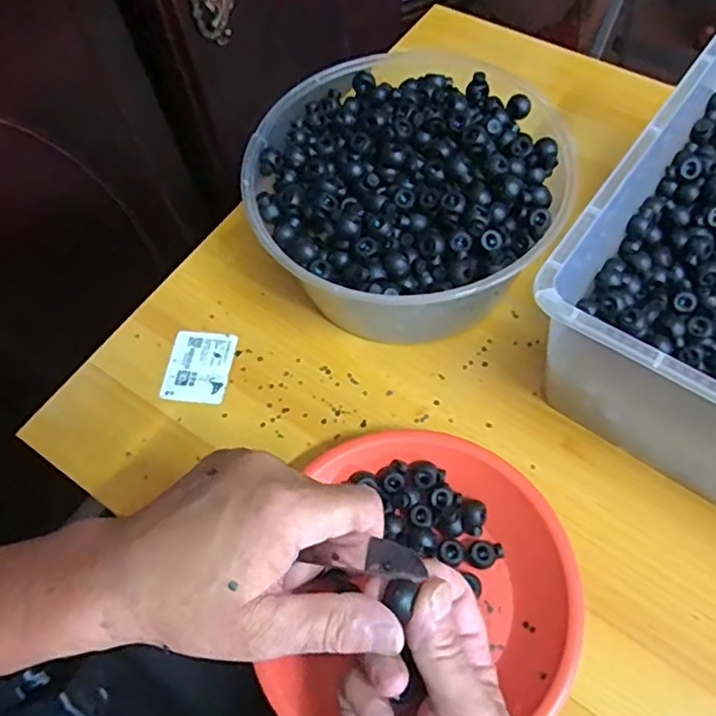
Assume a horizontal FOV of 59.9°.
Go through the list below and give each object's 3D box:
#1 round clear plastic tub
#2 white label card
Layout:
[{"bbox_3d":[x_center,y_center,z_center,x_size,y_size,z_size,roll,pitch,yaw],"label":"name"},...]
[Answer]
[{"bbox_3d":[0.040,-0.118,0.473,0.227,0.095,0.219,-1,63,3],"label":"round clear plastic tub"},{"bbox_3d":[-0.124,0.007,0.484,0.050,0.004,0.060,5,63,6],"label":"white label card"}]

